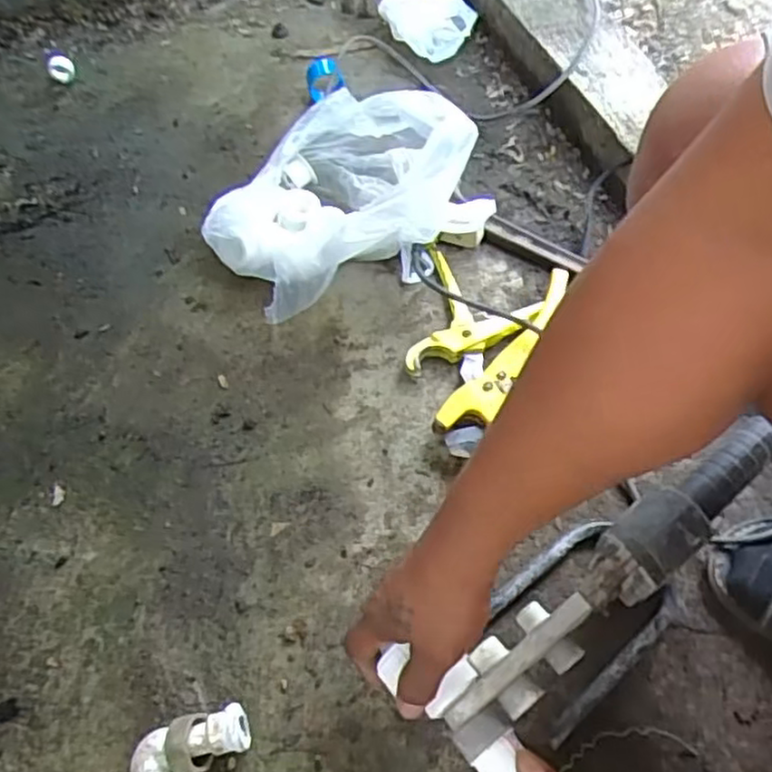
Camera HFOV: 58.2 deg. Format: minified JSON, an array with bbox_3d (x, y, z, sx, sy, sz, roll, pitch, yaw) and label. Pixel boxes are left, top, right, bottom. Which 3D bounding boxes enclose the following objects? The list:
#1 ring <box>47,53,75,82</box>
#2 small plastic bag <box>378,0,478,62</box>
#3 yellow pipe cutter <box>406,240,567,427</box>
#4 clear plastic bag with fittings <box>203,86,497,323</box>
[{"bbox_3d":[-0.449,-0.439,0.959,0.035,0.034,0.017,-8,34,-9],"label":"ring"},{"bbox_3d":[0.061,-0.520,0.993,0.139,0.042,0.112,0,58,0],"label":"small plastic bag"},{"bbox_3d":[0.091,-0.047,0.700,0.140,0.039,0.220,15,59,9],"label":"yellow pipe cutter"},{"bbox_3d":[-0.057,-0.214,0.747,0.276,0.144,0.196,-20,60,-13],"label":"clear plastic bag with fittings"}]

